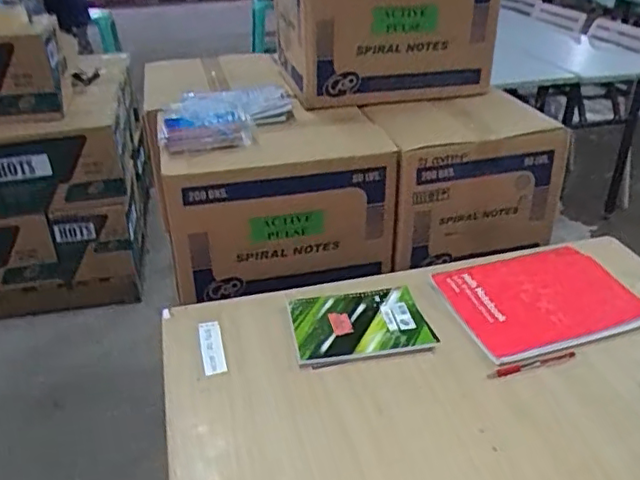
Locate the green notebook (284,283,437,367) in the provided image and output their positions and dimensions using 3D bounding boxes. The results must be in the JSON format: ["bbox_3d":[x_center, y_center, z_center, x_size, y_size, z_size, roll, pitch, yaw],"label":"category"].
[{"bbox_3d":[0.058,0.120,0.923,0.201,0.011,0.151,-7,32,-9],"label":"green notebook"}]

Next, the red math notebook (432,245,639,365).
[{"bbox_3d":[0.348,0.085,0.967,0.285,0.013,0.229,-11,33,-16],"label":"red math notebook"}]

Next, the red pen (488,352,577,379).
[{"bbox_3d":[0.293,0.173,0.844,0.135,0.005,0.016,-10,32,-14],"label":"red pen"}]

